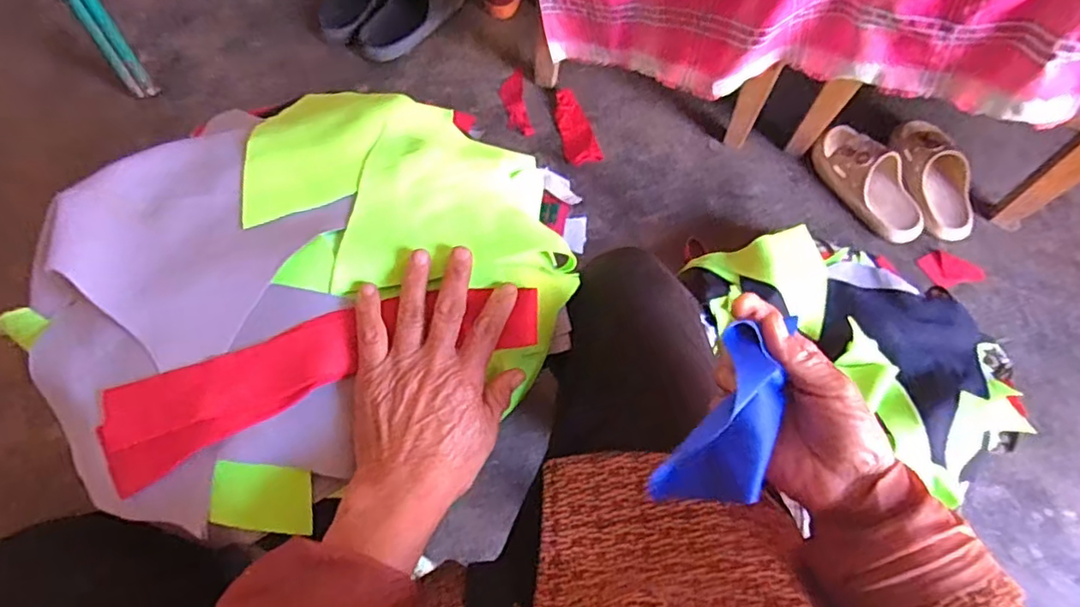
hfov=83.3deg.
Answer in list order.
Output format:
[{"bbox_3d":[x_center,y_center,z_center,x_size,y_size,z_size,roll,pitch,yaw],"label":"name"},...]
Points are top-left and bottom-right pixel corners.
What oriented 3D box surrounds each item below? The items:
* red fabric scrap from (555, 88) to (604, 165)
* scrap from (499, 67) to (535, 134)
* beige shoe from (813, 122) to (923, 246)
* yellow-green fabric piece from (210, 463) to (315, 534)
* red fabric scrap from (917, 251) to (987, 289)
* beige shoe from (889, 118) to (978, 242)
[{"bbox_3d":[0.062,-0.311,1.057,0.059,0.019,0.151,-12,68,-6],"label":"red fabric scrap"},{"bbox_3d":[-0.041,-0.351,1.067,0.045,0.014,0.125,-12,80,-6],"label":"scrap"},{"bbox_3d":[0.541,-0.202,0.991,0.092,0.060,0.220,-28,70,-12],"label":"beige shoe"},{"bbox_3d":[-0.167,0.118,0.369,0.059,0.004,0.037,11,86,-13],"label":"yellow-green fabric piece"},{"bbox_3d":[0.653,-0.051,0.966,0.096,0.007,0.051,27,86,10],"label":"red fabric scrap"},{"bbox_3d":[0.652,-0.214,0.997,0.102,0.058,0.225,-14,68,-7],"label":"beige shoe"}]

